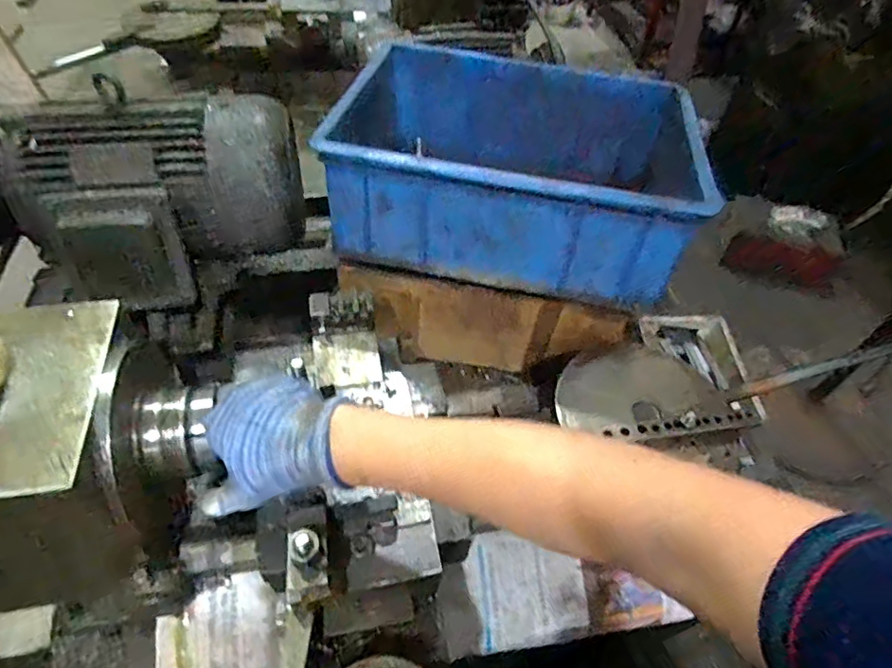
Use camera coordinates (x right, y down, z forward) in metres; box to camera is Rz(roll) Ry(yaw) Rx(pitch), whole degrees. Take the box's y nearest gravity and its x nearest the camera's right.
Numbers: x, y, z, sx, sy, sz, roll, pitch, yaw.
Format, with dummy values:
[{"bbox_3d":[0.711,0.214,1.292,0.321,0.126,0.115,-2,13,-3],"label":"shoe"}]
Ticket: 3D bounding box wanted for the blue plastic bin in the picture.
[{"bbox_3d":[0.087,-0.208,0.657,0.390,0.140,0.307,13,50,6],"label":"blue plastic bin"}]

